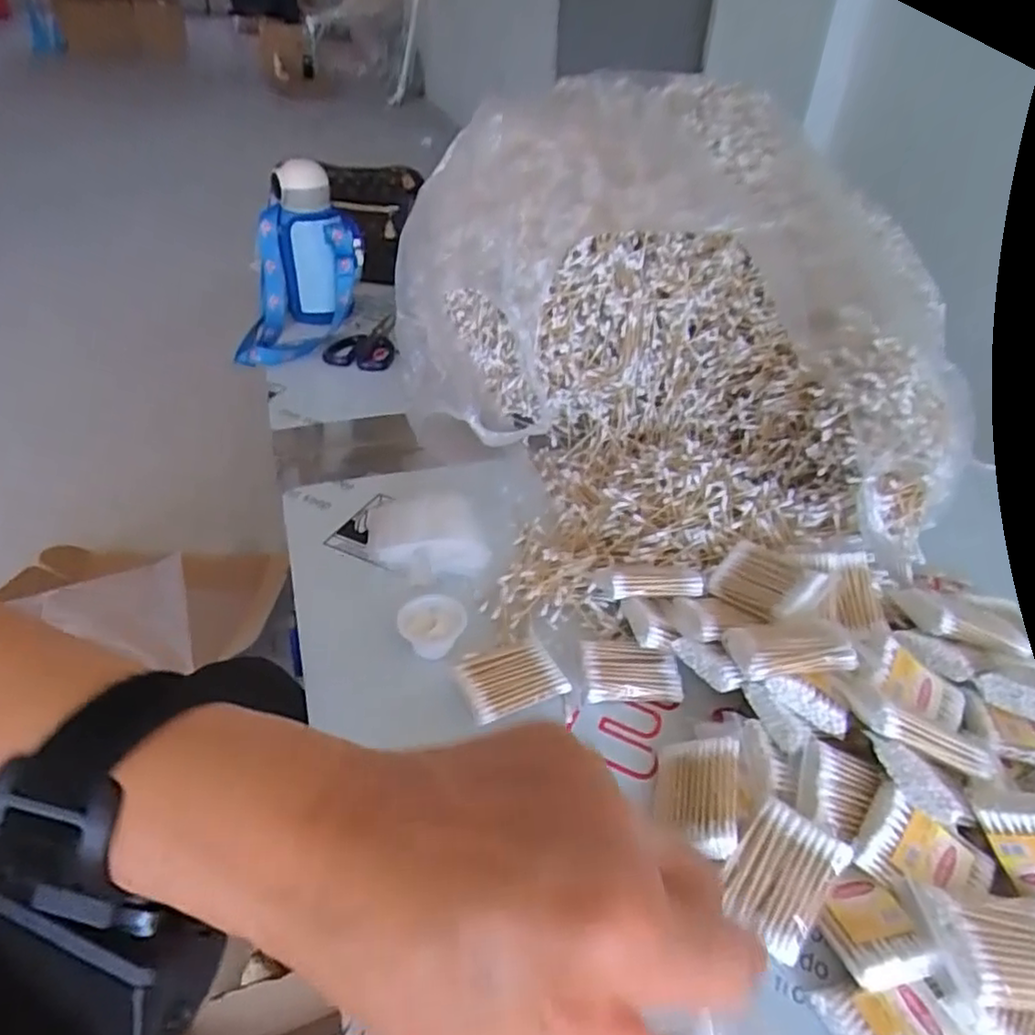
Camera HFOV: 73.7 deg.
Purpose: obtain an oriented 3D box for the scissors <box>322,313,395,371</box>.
[{"bbox_3d":[-0.227,-0.252,0.994,0.097,0.014,0.164,-3,39,-8],"label":"scissors"}]

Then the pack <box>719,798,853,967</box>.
[{"bbox_3d":[0.155,0.215,0.411,0.052,0.015,0.075,30,82,27],"label":"pack"}]

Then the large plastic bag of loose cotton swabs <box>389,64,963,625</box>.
[{"bbox_3d":[0.164,-0.188,0.684,0.550,0.315,0.454,-2,39,-7],"label":"large plastic bag of loose cotton swabs"}]

